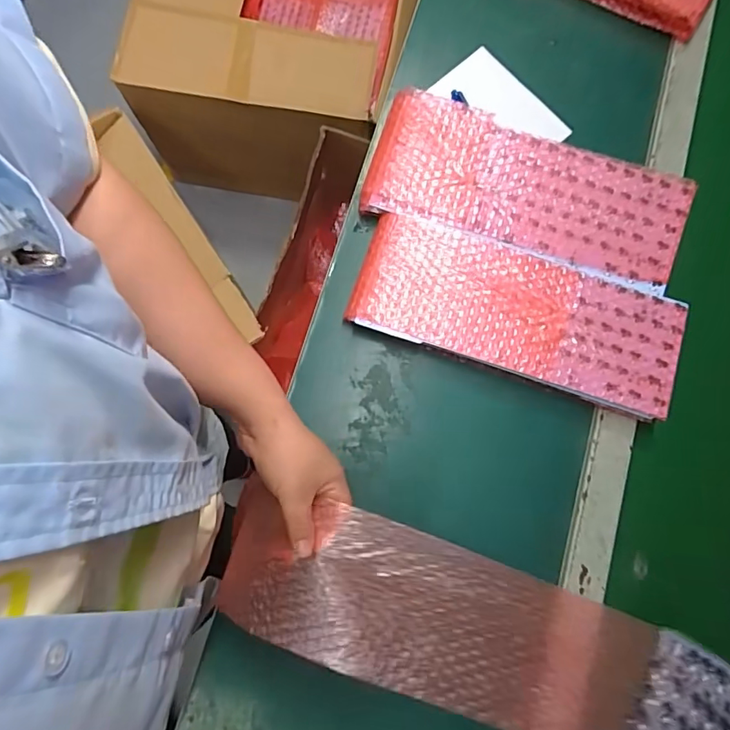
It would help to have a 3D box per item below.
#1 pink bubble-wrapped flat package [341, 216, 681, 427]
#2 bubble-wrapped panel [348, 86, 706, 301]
[{"bbox_3d":[0.152,-0.054,0.490,0.318,0.022,0.123,19,79,1],"label":"pink bubble-wrapped flat package"},{"bbox_3d":[0.166,-0.178,0.506,0.319,0.028,0.123,19,79,2],"label":"bubble-wrapped panel"}]

